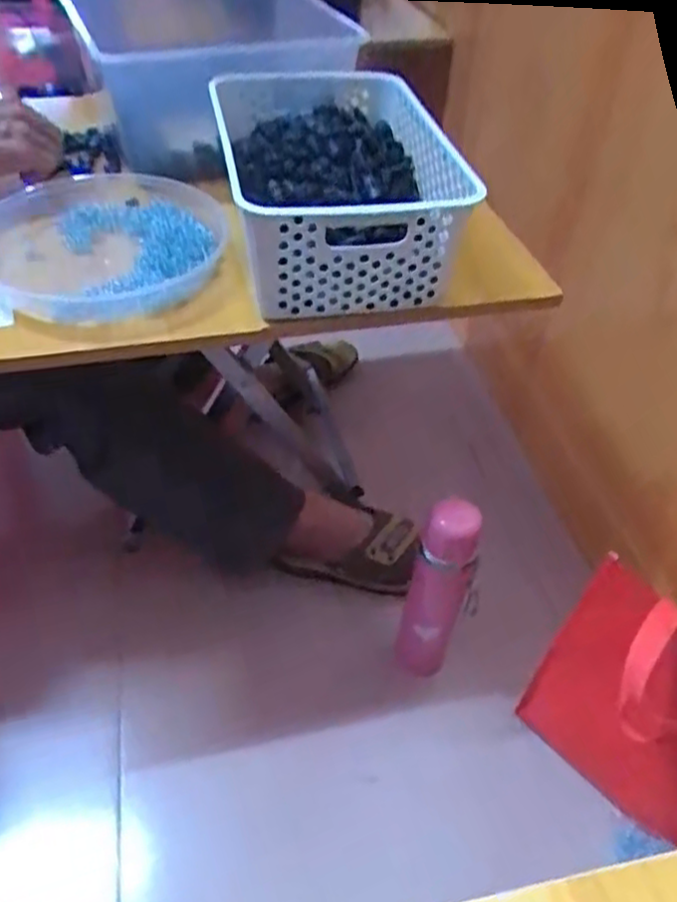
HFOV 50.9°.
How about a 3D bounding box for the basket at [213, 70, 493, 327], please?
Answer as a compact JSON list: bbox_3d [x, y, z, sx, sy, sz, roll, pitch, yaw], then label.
[{"bbox_3d":[-0.010,-0.251,0.668,0.194,0.117,0.273,-7,46,-10],"label":"basket"}]

